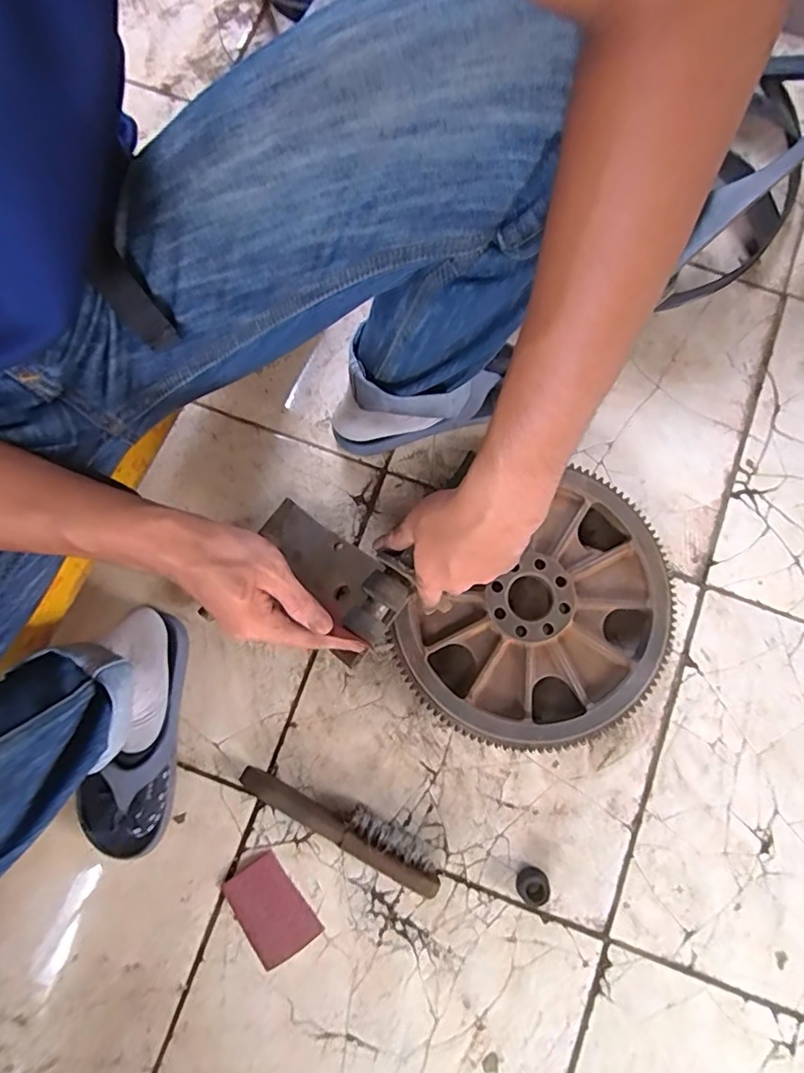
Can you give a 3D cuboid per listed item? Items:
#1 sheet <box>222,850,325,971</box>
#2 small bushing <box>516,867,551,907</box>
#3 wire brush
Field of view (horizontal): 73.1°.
[{"bbox_3d":[-0.143,0.405,0.588,0.071,0.004,0.100,-36,80,-4],"label":"sheet"},{"bbox_3d":[0.140,0.375,0.581,0.032,0.016,0.033,0,80,1],"label":"small bushing"},{"bbox_3d":[-0.066,0.311,0.586,0.231,0.032,0.049,23,81,5],"label":"wire brush"}]

